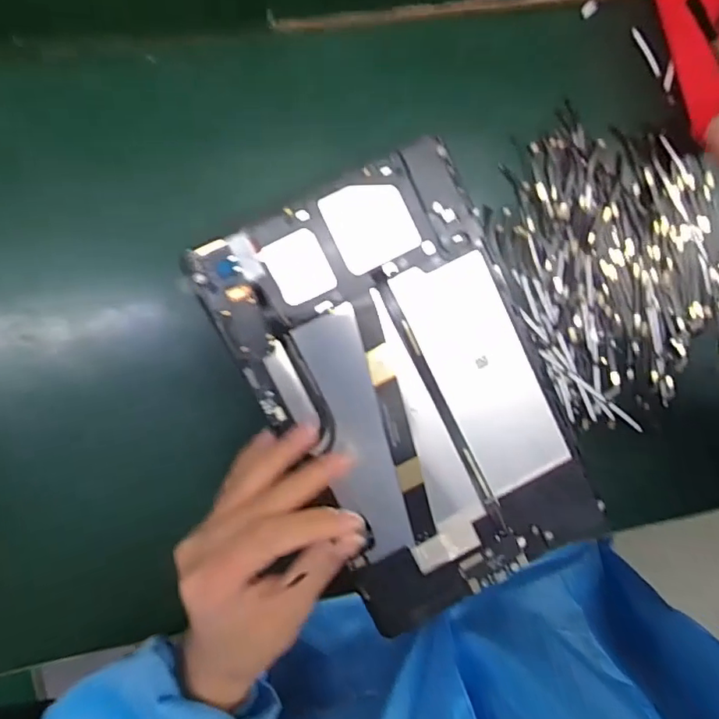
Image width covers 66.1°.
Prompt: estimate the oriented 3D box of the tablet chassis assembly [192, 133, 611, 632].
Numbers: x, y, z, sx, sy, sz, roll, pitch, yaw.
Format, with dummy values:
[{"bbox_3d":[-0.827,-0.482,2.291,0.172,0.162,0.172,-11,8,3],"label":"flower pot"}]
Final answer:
[{"bbox_3d":[0.030,0.021,0.305,0.147,0.012,0.236,-27,96,-6],"label":"tablet chassis assembly"}]

